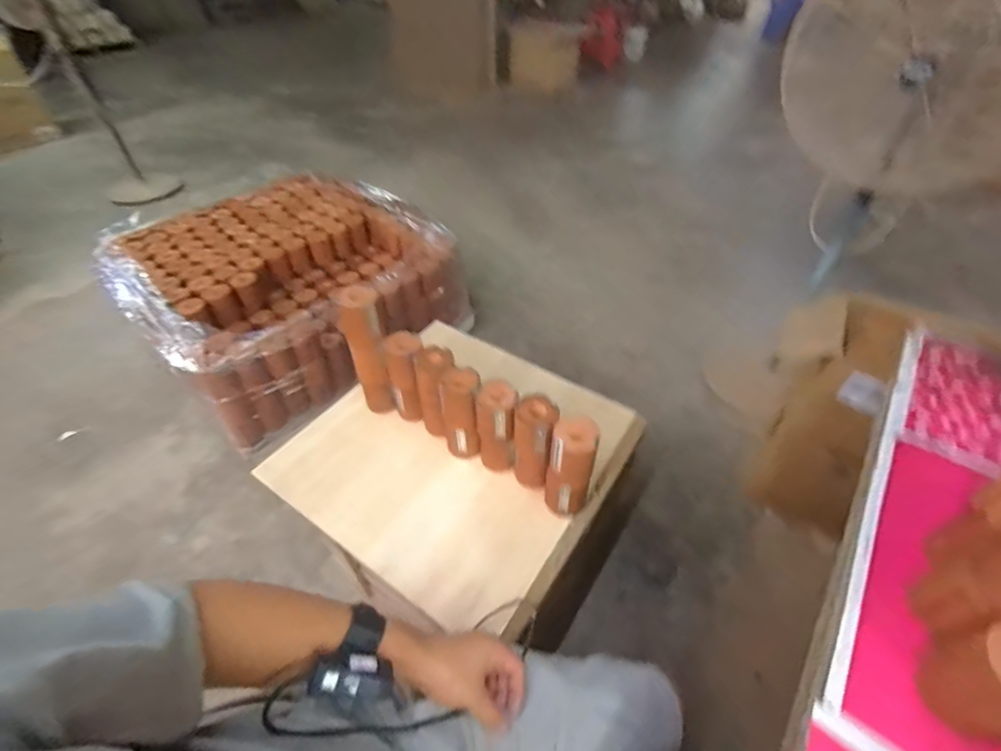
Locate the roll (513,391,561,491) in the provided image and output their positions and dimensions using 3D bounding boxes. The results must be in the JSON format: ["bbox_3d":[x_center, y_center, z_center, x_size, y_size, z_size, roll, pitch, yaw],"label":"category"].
[{"bbox_3d":[0.063,0.132,0.877,0.073,0.198,0.073,0,46,0],"label":"roll"}]

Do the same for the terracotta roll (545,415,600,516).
[{"bbox_3d":[0.127,0.170,0.833,0.077,0.204,0.082,0,46,0],"label":"terracotta roll"}]

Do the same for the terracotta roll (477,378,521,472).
[{"bbox_3d":[-0.005,0.106,0.891,0.076,0.193,0.063,-3,46,-2],"label":"terracotta roll"}]

